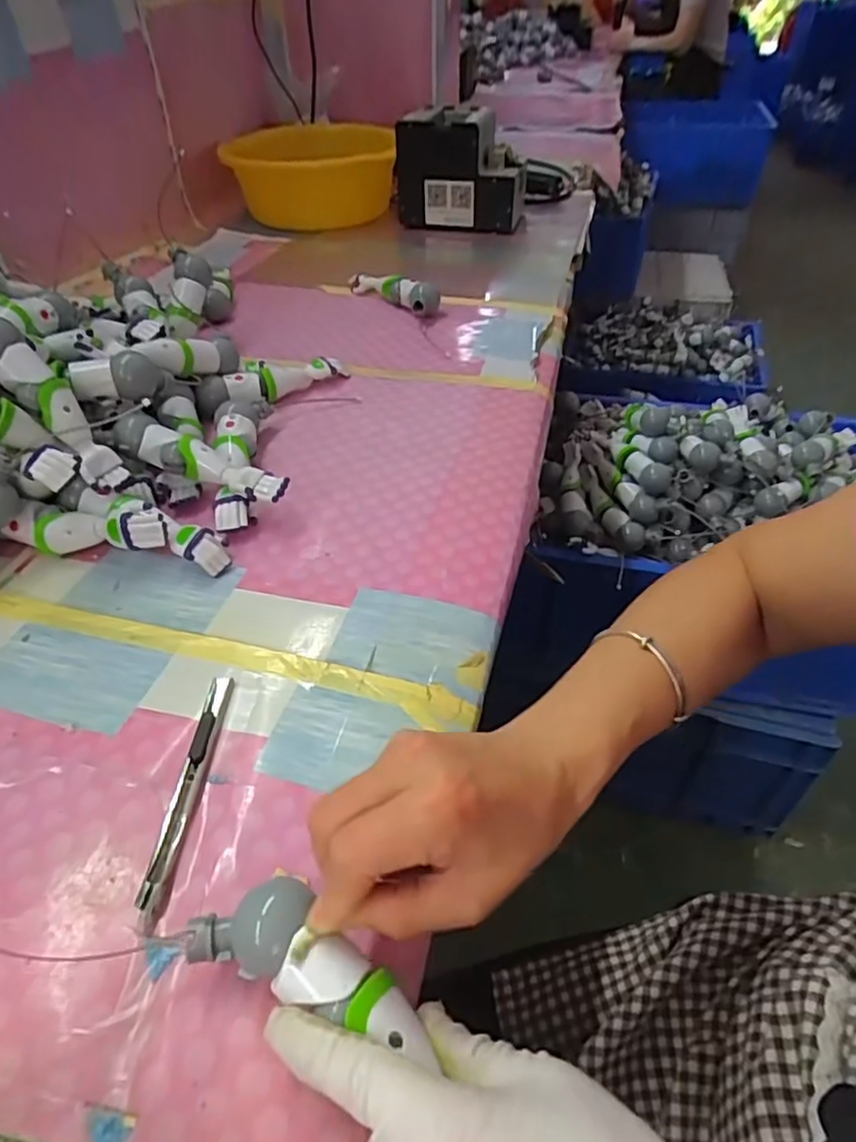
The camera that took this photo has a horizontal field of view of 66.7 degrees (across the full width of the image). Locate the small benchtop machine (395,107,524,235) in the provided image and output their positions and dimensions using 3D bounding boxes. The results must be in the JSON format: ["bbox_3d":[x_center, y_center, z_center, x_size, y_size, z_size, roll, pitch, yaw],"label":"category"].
[{"bbox_3d":[0.053,-0.630,1.026,0.201,0.154,0.134,-1,42,-1],"label":"small benchtop machine"}]

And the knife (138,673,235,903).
[{"bbox_3d":[-0.122,0.106,0.334,0.012,0.006,0.125,1,42,2],"label":"knife"}]

